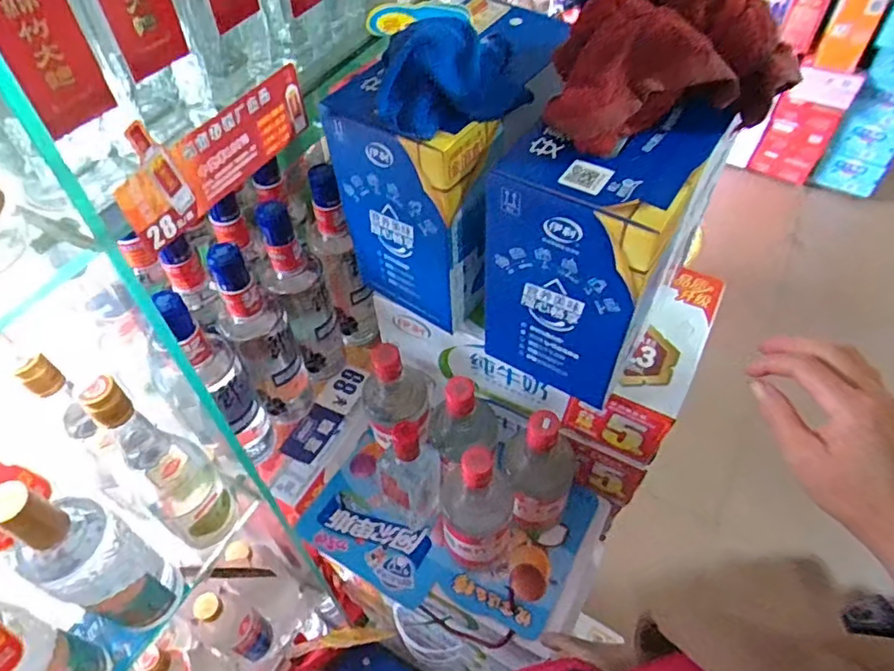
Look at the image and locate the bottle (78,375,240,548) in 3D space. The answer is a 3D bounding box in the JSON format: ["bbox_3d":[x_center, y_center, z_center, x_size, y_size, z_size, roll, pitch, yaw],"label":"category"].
[{"bbox_3d":[-0.257,0.132,0.549,0.056,0.273,0.066,37,61,25],"label":"bottle"}]

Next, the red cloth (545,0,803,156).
[{"bbox_3d":[0.166,-0.204,0.427,0.158,0.080,0.151,21,55,16],"label":"red cloth"}]

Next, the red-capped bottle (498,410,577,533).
[{"bbox_3d":[0.101,0.143,0.645,0.078,0.219,0.083,0,52,0],"label":"red-capped bottle"}]

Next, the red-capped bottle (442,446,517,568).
[{"bbox_3d":[0.035,0.183,0.615,0.076,0.214,0.072,0,52,0],"label":"red-capped bottle"}]

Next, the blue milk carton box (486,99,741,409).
[{"bbox_3d":[0.129,-0.073,0.521,0.130,0.226,0.146,29,58,21],"label":"blue milk carton box"}]

